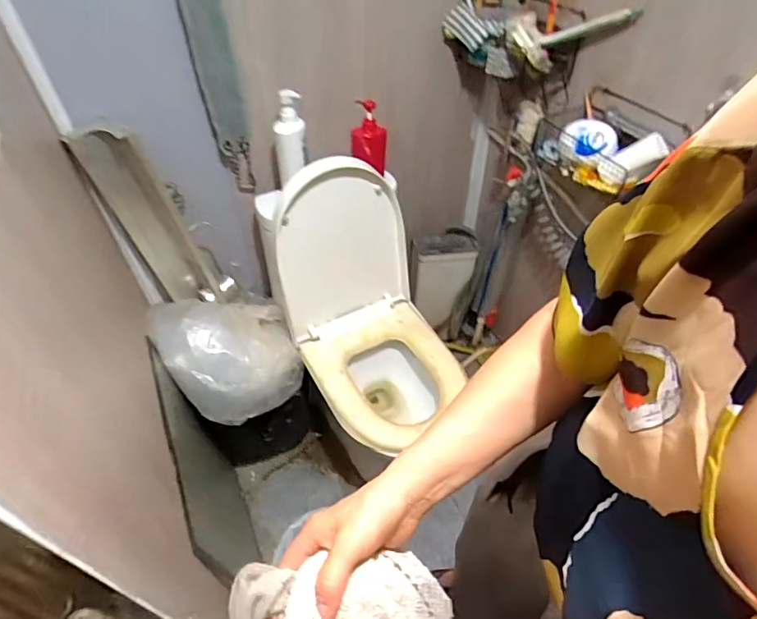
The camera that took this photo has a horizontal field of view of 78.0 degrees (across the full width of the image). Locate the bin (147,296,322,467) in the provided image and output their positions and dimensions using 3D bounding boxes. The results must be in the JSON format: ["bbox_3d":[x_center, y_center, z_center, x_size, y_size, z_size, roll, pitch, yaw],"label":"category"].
[{"bbox_3d":[-0.382,0.194,1.309,0.318,0.535,0.324,-33,56,-29],"label":"bin"}]

